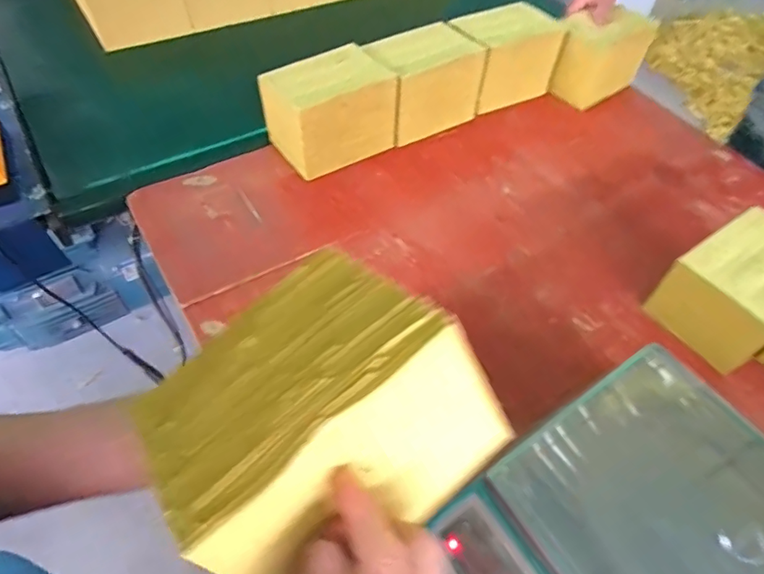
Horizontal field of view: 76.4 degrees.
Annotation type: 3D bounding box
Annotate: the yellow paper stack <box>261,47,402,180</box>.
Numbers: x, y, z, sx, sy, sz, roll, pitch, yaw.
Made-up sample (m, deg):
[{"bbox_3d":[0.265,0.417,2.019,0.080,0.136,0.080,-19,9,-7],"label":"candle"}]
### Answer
[{"bbox_3d":[-0.077,-0.263,0.728,0.163,0.116,0.128,-27,61,-22],"label":"yellow paper stack"}]

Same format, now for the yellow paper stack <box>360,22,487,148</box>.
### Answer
[{"bbox_3d":[0.065,-0.332,0.777,0.163,0.125,0.116,-29,61,-23],"label":"yellow paper stack"}]

